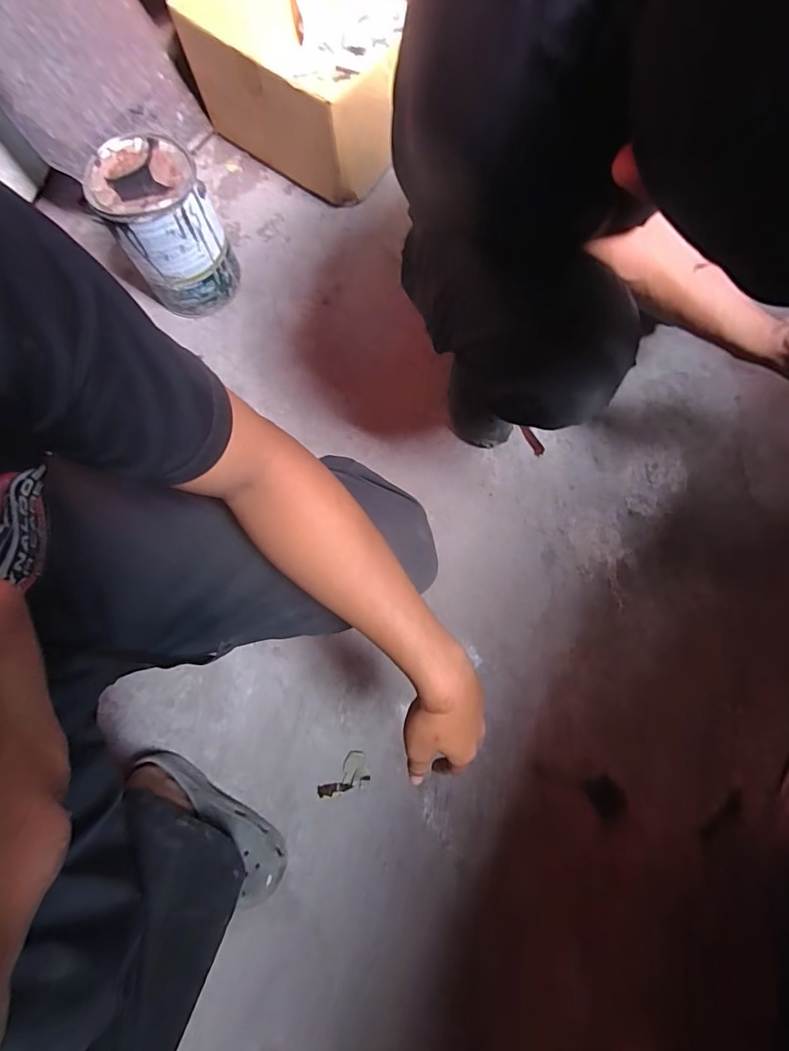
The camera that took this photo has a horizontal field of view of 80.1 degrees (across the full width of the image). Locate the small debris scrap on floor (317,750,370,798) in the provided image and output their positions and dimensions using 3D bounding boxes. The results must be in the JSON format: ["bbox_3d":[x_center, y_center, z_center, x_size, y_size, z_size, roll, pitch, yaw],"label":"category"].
[{"bbox_3d":[-0.076,0.374,0.695,0.083,0.004,0.045,-32,79,-5],"label":"small debris scrap on floor"}]

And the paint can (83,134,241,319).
[{"bbox_3d":[-0.349,-0.466,0.761,0.143,0.206,0.138,4,78,2],"label":"paint can"}]

